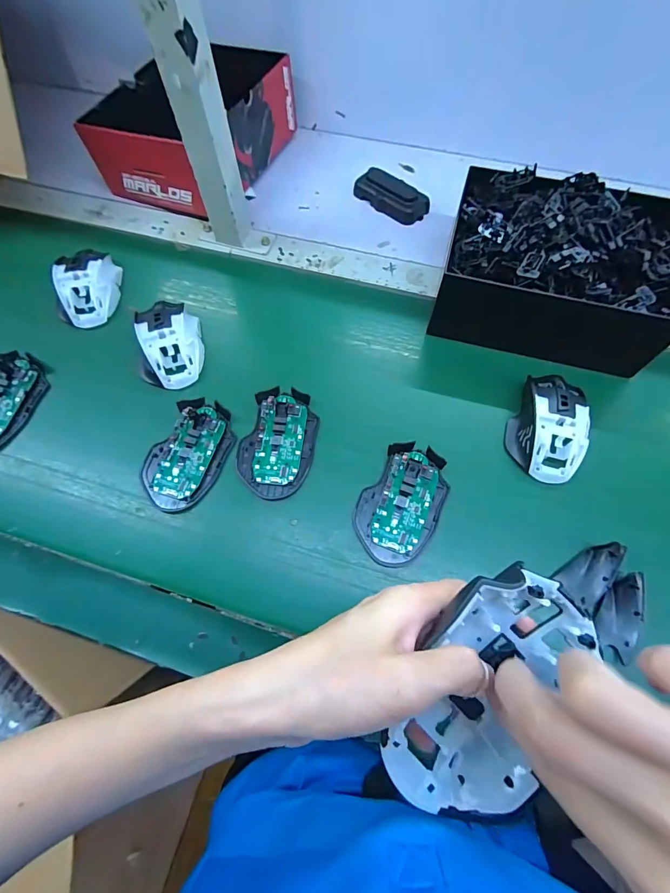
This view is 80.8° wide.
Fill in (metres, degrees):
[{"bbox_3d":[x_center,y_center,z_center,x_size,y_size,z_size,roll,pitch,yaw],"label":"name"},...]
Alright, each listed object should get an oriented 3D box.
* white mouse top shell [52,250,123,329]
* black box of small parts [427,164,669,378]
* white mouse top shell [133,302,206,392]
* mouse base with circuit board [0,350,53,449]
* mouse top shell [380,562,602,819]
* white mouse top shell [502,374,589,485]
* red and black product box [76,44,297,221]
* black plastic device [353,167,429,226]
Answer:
[{"bbox_3d":[-0.300,-0.195,0.474,0.069,0.036,0.109,-6,67,-2],"label":"white mouse top shell"},{"bbox_3d":[0.240,-0.200,0.433,0.223,0.107,0.177,16,68,7],"label":"black box of small parts"},{"bbox_3d":[-0.186,-0.120,0.439,0.072,0.034,0.111,-9,67,-3],"label":"white mouse top shell"},{"bbox_3d":[-0.356,-0.048,0.422,0.064,0.025,0.115,21,69,9],"label":"mouse base with circuit board"},{"bbox_3d":[0.071,0.113,0.190,0.065,0.031,0.112,26,82,11],"label":"mouse top shell"},{"bbox_3d":[0.211,-0.023,0.390,0.067,0.033,0.110,16,68,7],"label":"white mouse top shell"},{"bbox_3d":[-0.191,-0.446,0.544,0.193,0.106,0.236,19,69,9],"label":"red and black product box"},{"bbox_3d":[0.078,-0.348,0.546,0.105,0.026,0.044,38,73,15],"label":"black plastic device"}]

